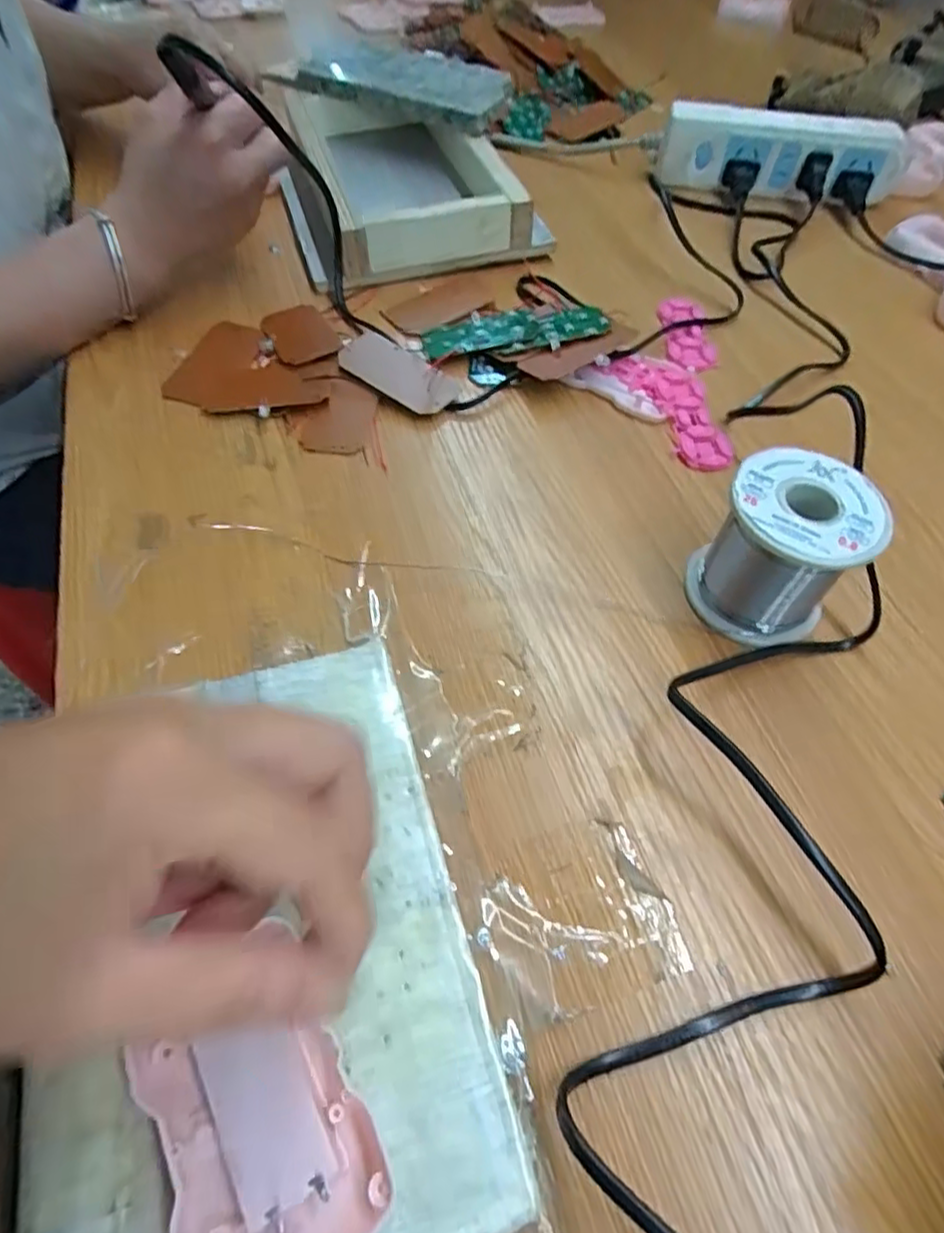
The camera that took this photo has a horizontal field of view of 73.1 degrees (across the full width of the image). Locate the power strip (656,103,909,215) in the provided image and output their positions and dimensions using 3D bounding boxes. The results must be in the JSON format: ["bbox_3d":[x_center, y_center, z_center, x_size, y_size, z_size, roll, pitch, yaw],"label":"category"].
[{"bbox_3d":[0.252,-0.377,0.518,0.193,0.046,0.042,12,57,7],"label":"power strip"}]

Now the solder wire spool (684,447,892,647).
[{"bbox_3d":[0.137,-0.029,0.283,0.060,0.062,0.059,0,57,-1],"label":"solder wire spool"}]

